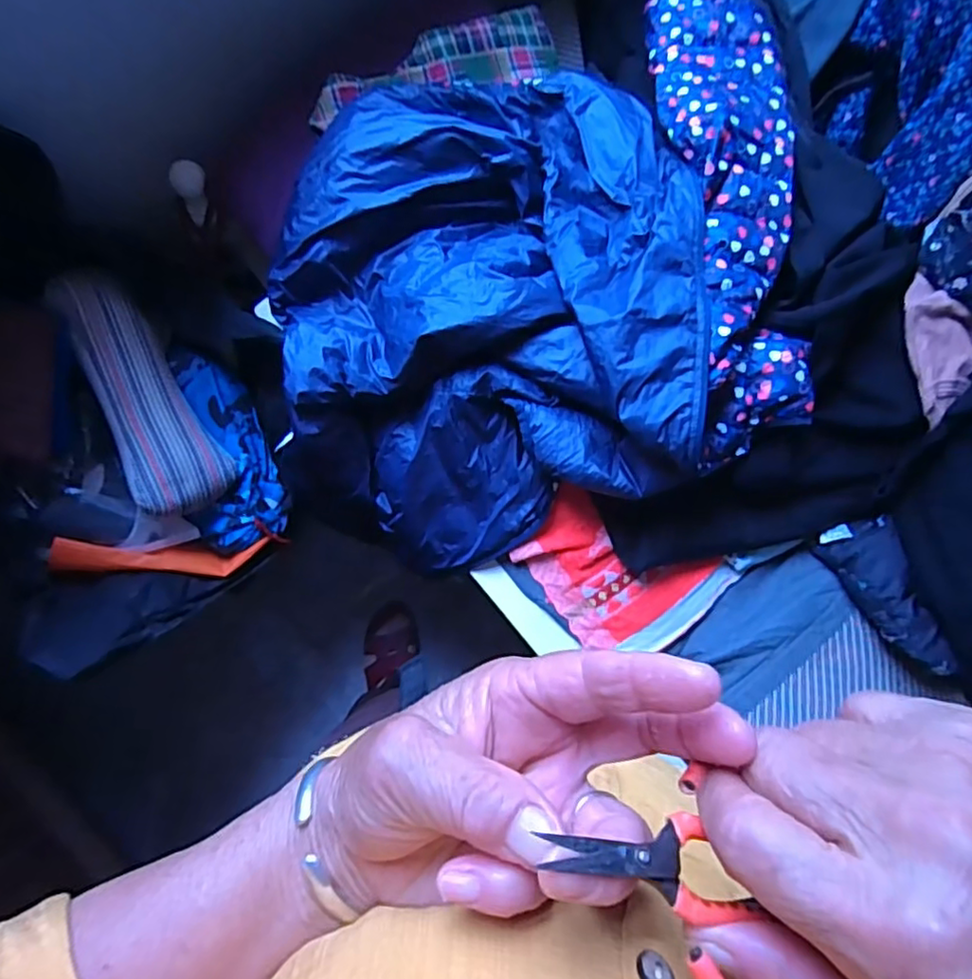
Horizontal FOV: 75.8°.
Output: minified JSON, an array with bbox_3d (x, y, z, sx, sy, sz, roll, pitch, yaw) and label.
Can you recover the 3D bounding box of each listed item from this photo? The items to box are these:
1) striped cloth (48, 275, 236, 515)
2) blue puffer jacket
[{"bbox_3d":[-0.417,-0.111,0.757,0.104,0.062,0.296,-24,101,-7],"label":"striped cloth"},{"bbox_3d":[-0.004,-0.185,0.685,0.418,0.193,0.511,0,86,-6],"label":"blue puffer jacket"}]

